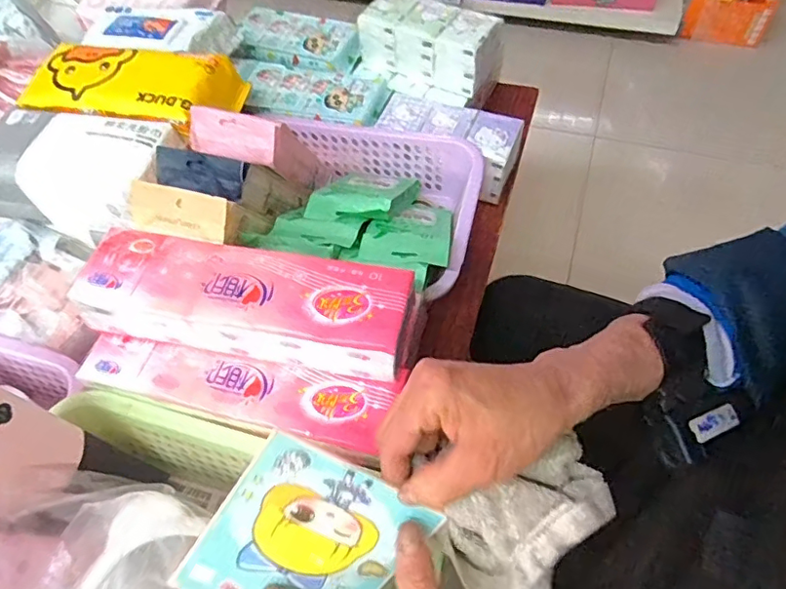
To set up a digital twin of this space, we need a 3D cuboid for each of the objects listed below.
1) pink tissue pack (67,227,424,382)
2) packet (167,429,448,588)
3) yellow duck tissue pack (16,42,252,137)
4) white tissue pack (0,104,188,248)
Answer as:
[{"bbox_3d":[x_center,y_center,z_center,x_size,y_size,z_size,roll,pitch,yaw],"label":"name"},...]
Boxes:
[{"bbox_3d":[-0.115,0.007,0.440,0.266,0.053,0.079,9,58,9],"label":"pink tissue pack"},{"bbox_3d":[-0.054,0.150,0.321,0.107,0.143,0.004,31,22,-10],"label":"packet"},{"bbox_3d":[-0.281,-0.222,0.590,0.222,0.052,0.106,9,58,10],"label":"yellow duck tissue pack"},{"bbox_3d":[-0.321,-0.123,0.565,0.212,0.084,0.103,9,58,9],"label":"white tissue pack"}]

